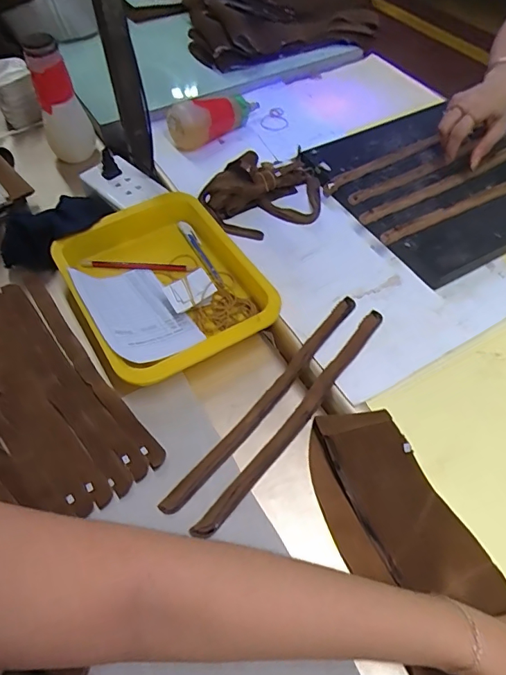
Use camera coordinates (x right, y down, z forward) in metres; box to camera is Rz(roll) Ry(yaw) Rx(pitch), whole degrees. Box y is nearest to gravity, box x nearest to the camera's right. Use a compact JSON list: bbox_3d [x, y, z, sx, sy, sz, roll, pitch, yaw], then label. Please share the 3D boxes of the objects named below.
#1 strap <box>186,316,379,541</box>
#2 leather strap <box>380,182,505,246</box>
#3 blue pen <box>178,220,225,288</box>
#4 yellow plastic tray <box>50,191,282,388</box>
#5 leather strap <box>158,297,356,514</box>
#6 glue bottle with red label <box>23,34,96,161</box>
[{"bbox_3d":[0.051,0.076,0.488,0.021,0.009,0.309,35,63,20],"label":"strap"},{"bbox_3d":[0.304,-0.186,0.642,0.315,0.004,0.021,-24,62,-16],"label":"leather strap"},{"bbox_3d":[-0.065,-0.110,0.615,0.015,0.011,0.123,-25,60,-16],"label":"blue pen"},{"bbox_3d":[-0.106,-0.070,0.565,0.200,0.036,0.247,-28,61,-17],"label":"yellow plastic tray"},{"bbox_3d":[0.020,0.059,0.500,0.019,0.007,0.310,35,63,20],"label":"leather strap"},{"bbox_3d":[-0.288,-0.343,0.706,0.066,0.190,0.065,-21,59,-13],"label":"glue bottle with red label"}]

